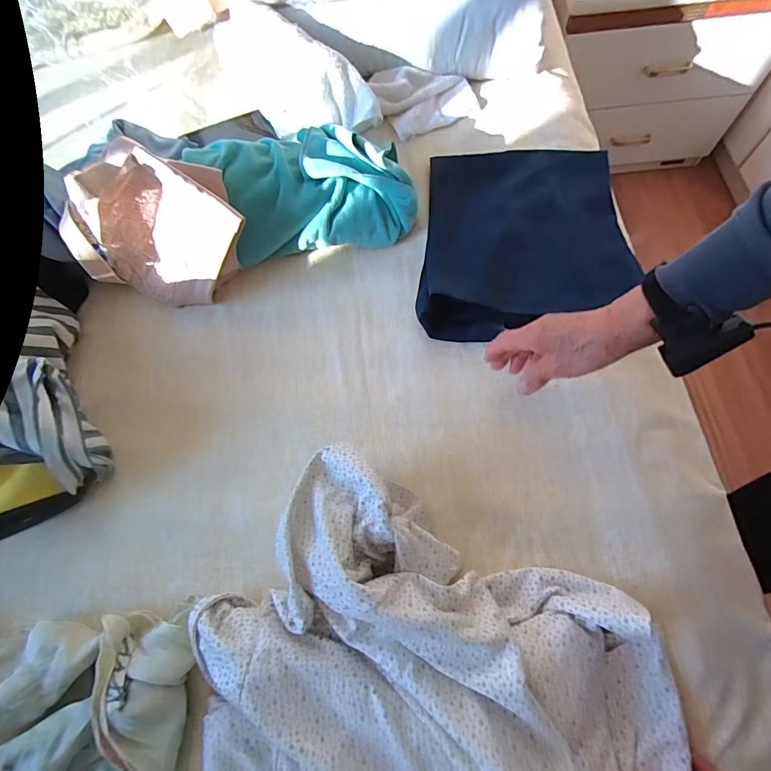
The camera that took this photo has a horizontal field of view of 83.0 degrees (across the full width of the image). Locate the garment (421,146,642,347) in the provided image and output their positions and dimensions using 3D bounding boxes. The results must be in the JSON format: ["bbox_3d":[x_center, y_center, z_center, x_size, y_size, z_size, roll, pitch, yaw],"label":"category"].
[{"bbox_3d":[0.197,-0.212,0.623,0.292,0.034,0.315,1,68,3],"label":"garment"}]

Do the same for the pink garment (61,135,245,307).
[{"bbox_3d":[-0.282,-0.195,0.552,0.202,0.166,0.104,-5,68,-2],"label":"pink garment"}]

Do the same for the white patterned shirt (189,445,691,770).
[{"bbox_3d":[0.017,0.332,0.380,0.424,0.083,0.433,26,72,8],"label":"white patterned shirt"}]

